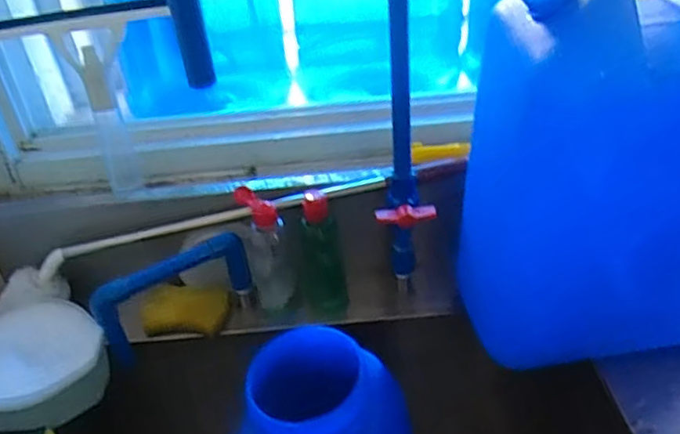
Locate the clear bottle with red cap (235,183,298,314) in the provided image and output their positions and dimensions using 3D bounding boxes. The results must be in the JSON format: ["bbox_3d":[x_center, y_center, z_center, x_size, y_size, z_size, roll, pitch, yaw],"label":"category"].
[{"bbox_3d":[-0.085,0.044,0.734,0.055,0.156,0.053,-9,37,-5],"label":"clear bottle with red cap"}]

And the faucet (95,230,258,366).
[{"bbox_3d":[-0.191,0.092,0.717,0.179,0.106,0.023,-25,42,-24],"label":"faucet"}]

